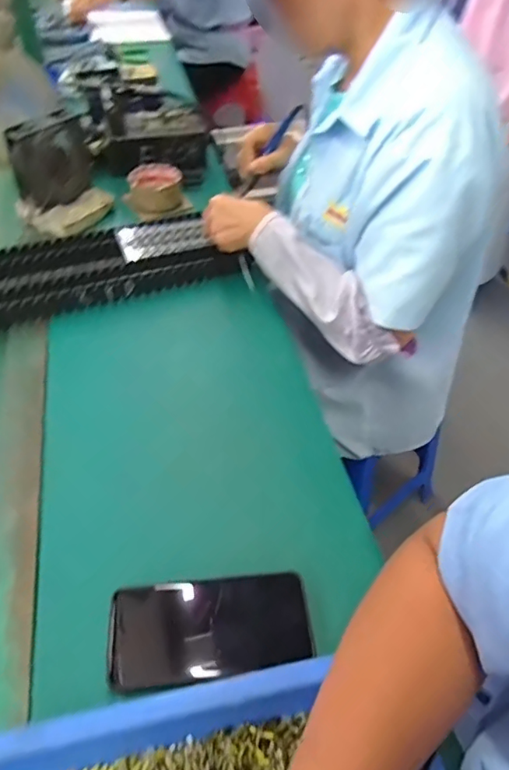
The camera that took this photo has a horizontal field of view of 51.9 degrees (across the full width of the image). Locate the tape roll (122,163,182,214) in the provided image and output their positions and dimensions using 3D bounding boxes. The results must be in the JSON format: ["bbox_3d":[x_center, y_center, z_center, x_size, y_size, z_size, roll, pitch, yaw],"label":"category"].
[{"bbox_3d":[-0.173,-0.337,0.888,0.097,0.041,0.098,-1,48,1],"label":"tape roll"}]

